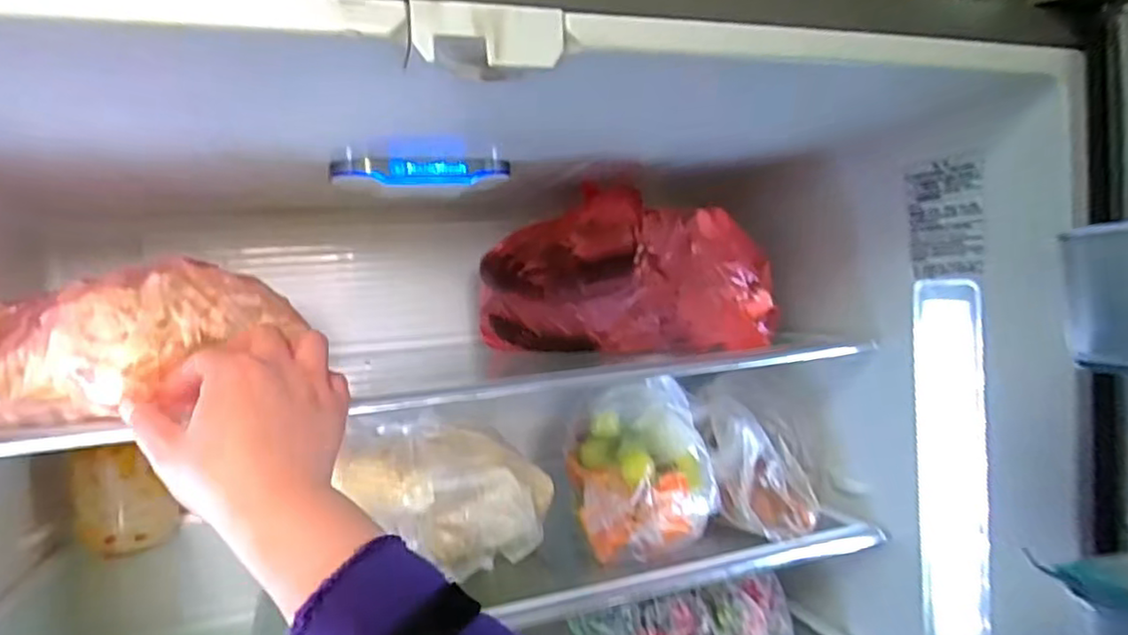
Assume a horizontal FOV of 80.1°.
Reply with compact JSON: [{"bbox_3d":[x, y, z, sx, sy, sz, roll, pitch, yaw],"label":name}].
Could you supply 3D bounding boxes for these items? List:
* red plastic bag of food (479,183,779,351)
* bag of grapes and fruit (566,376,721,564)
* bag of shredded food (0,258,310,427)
[{"bbox_3d":[0.045,-0.038,0.618,0.275,0.131,0.121,-4,5,36],"label":"red plastic bag of food"},{"bbox_3d":[0.067,0.124,0.565,0.117,0.125,0.115,-7,4,-7],"label":"bag of grapes and fruit"},{"bbox_3d":[-0.269,0.014,0.420,0.180,0.085,0.089,-9,4,-33],"label":"bag of shredded food"}]

